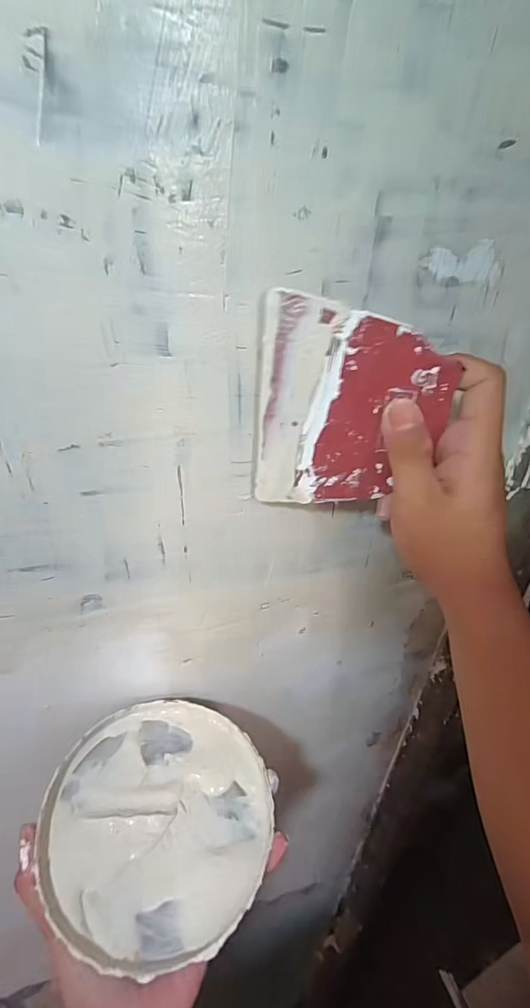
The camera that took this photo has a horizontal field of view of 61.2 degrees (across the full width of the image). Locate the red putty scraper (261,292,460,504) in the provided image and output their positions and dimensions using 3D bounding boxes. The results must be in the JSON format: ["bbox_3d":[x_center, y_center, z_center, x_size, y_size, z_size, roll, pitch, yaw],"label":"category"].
[{"bbox_3d":[0.047,-0.050,0.258,0.103,0.116,0.004,9,31,5],"label":"red putty scraper"}]

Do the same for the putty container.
[{"bbox_3d":[-0.070,0.210,0.302,0.143,0.038,0.136,10,31,8],"label":"putty container"}]

